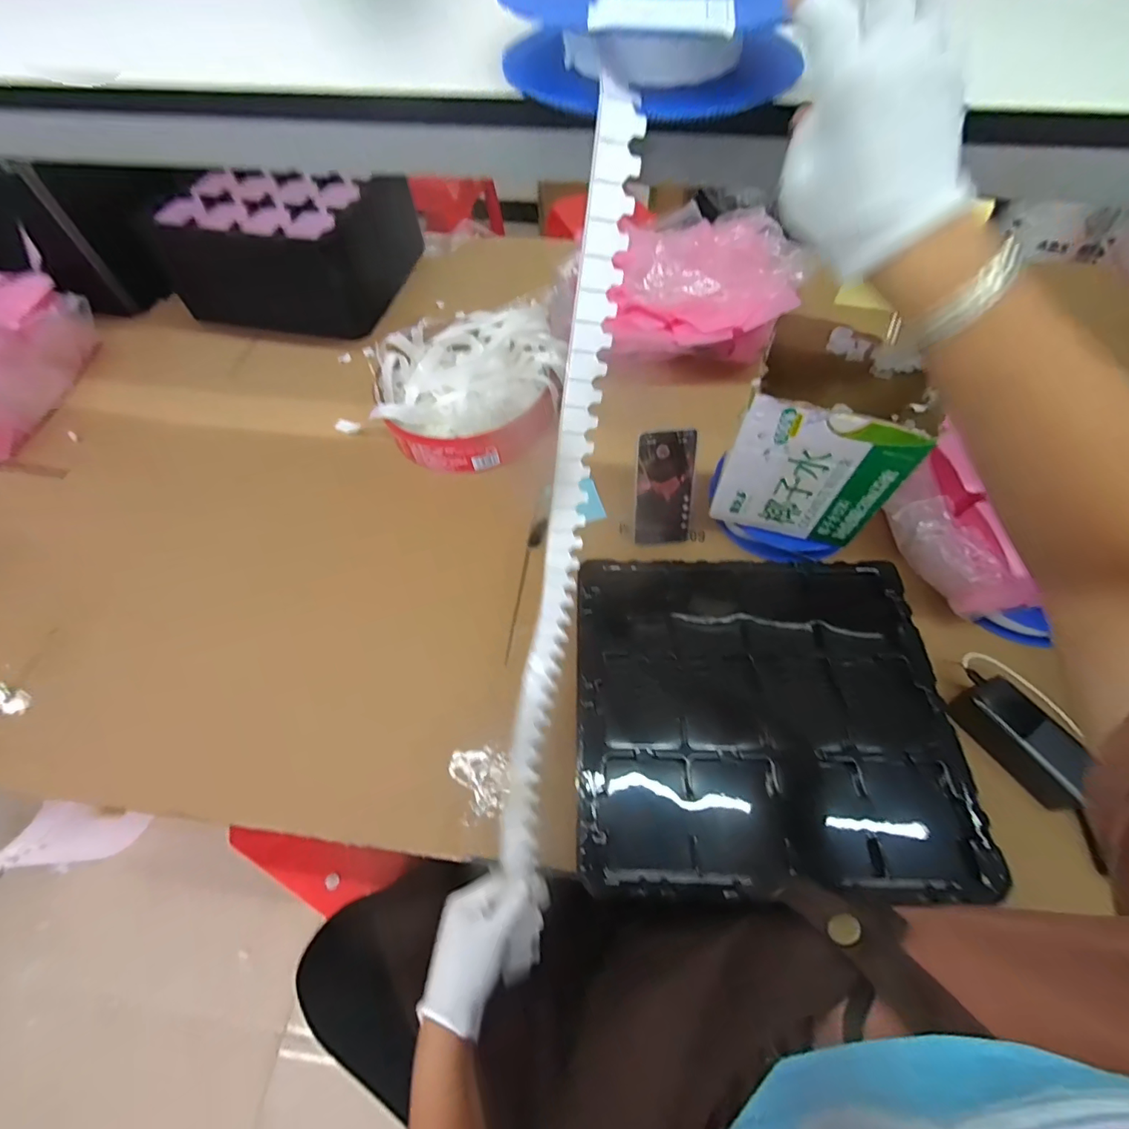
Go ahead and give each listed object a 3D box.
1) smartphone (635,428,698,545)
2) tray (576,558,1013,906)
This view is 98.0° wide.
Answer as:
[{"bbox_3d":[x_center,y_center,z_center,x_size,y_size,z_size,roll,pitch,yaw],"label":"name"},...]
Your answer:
[{"bbox_3d":[0.135,-0.099,0.659,0.076,0.158,0.013,-3,30,0],"label":"smartphone"},{"bbox_3d":[0.203,0.155,0.531,0.373,0.058,0.332,0,61,1],"label":"tray"}]

